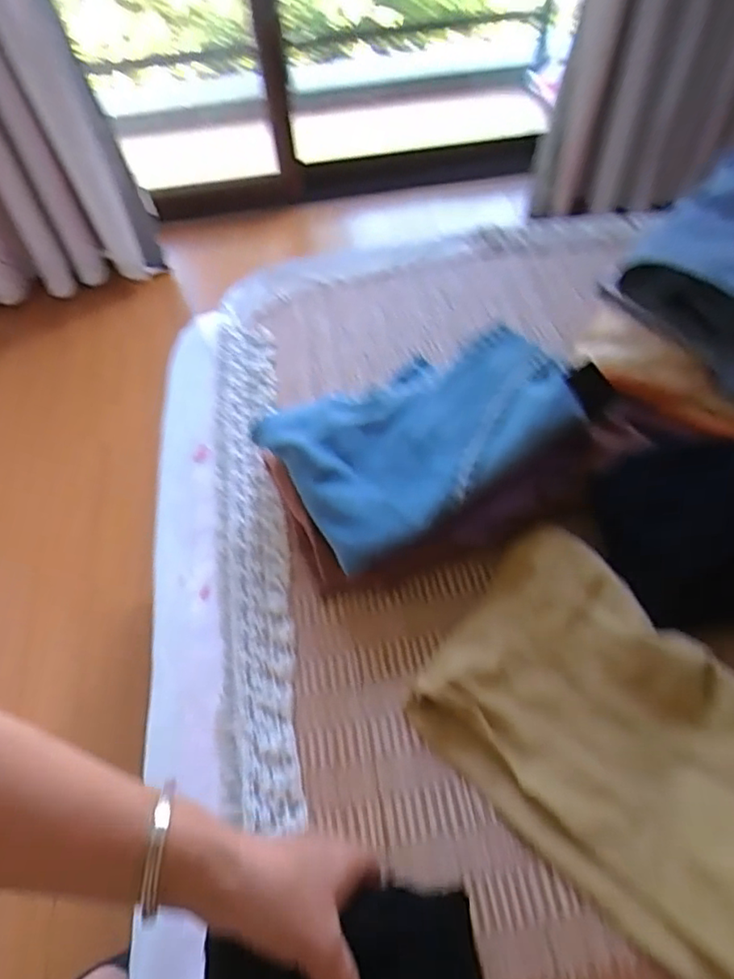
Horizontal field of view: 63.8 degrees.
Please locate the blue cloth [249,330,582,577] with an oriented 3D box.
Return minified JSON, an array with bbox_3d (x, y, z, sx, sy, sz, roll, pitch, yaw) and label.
[{"bbox_3d":[0.053,-0.056,0.507,0.257,0.032,0.165,-27,57,-14],"label":"blue cloth"}]

